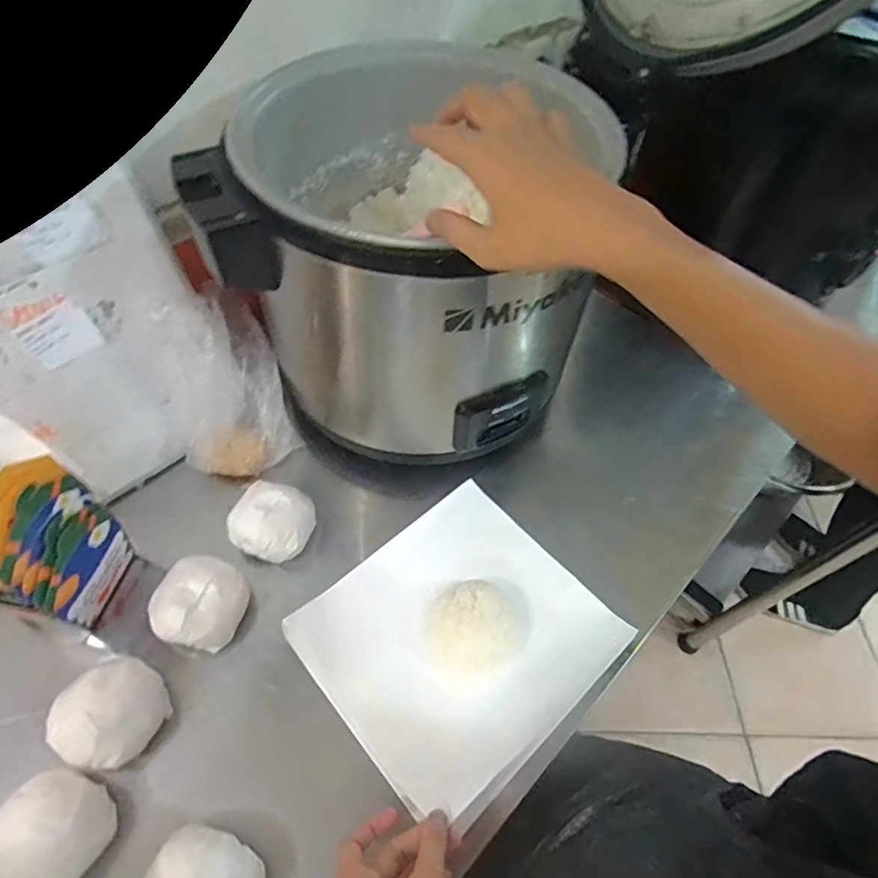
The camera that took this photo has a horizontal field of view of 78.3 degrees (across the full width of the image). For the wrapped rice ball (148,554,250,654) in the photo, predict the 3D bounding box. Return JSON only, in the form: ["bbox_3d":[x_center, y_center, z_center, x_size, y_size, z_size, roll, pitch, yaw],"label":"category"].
[{"bbox_3d":[-0.240,0.165,0.542,0.086,0.070,0.081,2,54,-3],"label":"wrapped rice ball"}]

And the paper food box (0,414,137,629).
[{"bbox_3d":[-0.375,0.083,0.472,0.118,0.194,0.114,13,55,5],"label":"paper food box"}]

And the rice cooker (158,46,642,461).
[{"bbox_3d":[-0.019,-0.192,0.604,0.319,0.313,0.329,12,55,4],"label":"rice cooker"}]

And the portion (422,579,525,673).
[{"bbox_3d":[0.037,0.187,0.542,0.100,0.047,0.088,7,54,1],"label":"portion"}]

